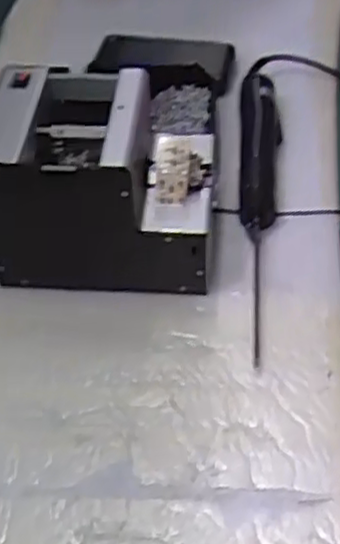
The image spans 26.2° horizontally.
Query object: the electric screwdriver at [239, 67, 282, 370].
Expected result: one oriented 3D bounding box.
[{"bbox_3d":[0.081,-0.077,0.672,0.042,0.043,0.362,1,47,7],"label":"electric screwdriver"}]

